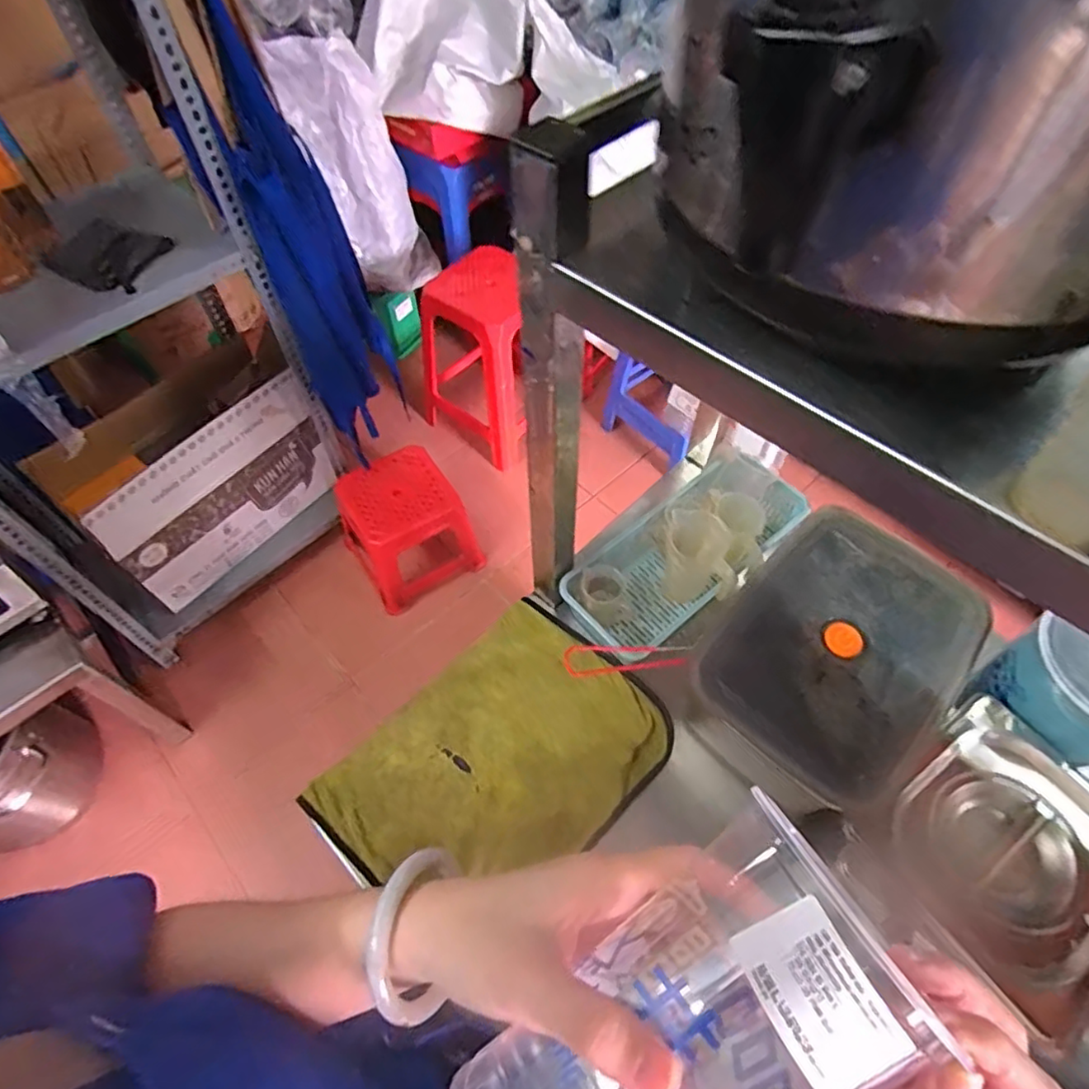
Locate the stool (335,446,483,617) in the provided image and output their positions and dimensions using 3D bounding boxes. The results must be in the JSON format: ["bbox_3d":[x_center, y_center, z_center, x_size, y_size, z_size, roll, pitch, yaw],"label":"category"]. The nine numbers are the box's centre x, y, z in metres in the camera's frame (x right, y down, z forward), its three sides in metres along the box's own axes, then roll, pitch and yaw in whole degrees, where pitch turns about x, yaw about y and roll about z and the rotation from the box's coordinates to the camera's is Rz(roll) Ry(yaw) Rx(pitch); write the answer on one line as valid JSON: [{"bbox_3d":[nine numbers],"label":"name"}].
[{"bbox_3d":[-0.345,-0.032,1.528,0.270,0.258,0.274,-36,63,-20],"label":"stool"}]

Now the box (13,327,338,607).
[{"bbox_3d":[-0.769,-0.157,1.433,0.246,0.348,0.517,34,63,21],"label":"box"}]

